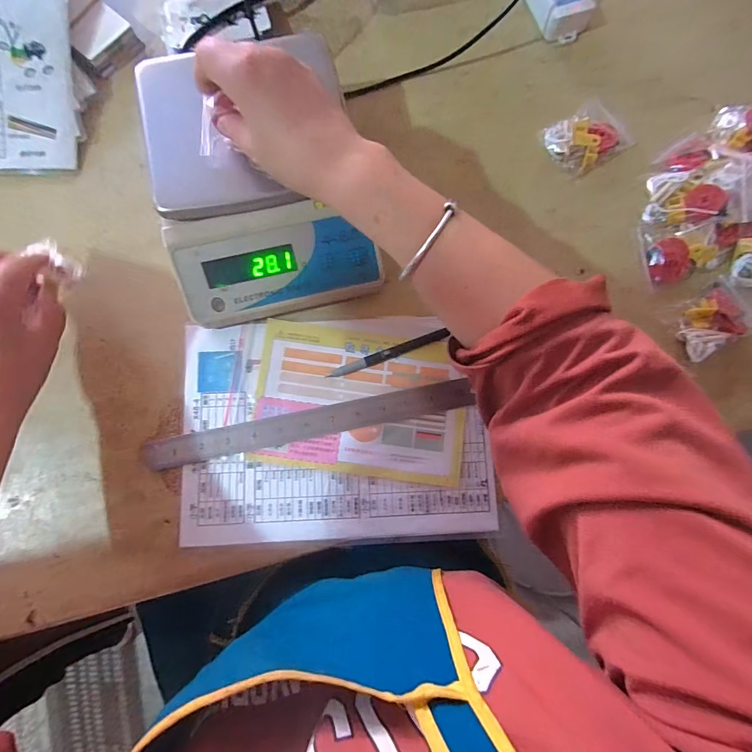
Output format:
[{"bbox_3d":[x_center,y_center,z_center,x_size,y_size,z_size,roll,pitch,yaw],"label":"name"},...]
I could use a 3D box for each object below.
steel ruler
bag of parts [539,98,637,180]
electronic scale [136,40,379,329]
[{"bbox_3d":[-0.061,0.046,0.376,0.317,0.004,0.027,-11,82,-3],"label":"steel ruler"},{"bbox_3d":[0.226,-0.257,0.420,0.085,0.013,0.065,-32,83,-6],"label":"bag of parts"},{"bbox_3d":[-0.113,-0.179,0.375,0.186,0.067,0.237,-15,82,-3],"label":"electronic scale"}]

